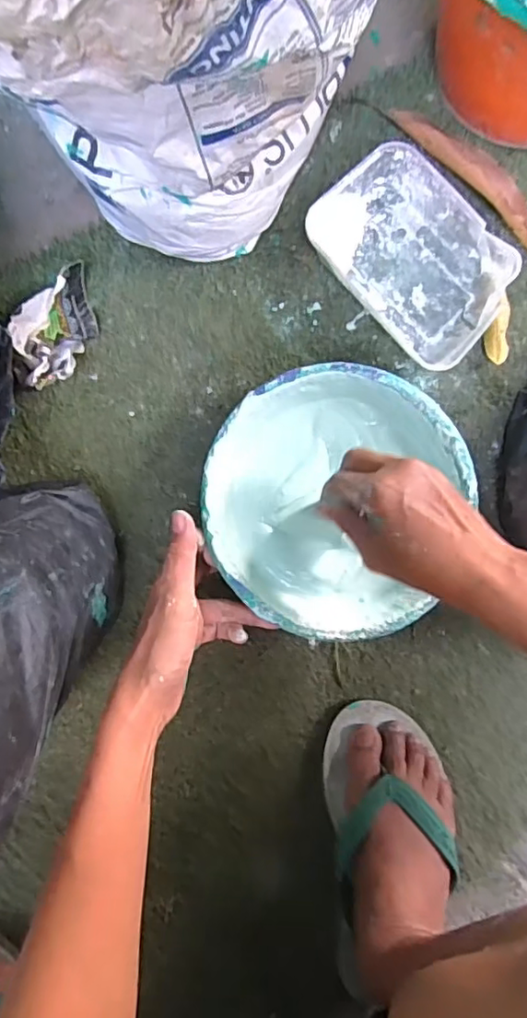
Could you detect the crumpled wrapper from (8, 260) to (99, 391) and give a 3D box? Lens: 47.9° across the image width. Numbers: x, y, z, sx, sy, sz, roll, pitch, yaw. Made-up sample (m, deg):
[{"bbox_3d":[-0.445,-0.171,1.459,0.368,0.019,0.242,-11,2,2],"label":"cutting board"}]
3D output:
[{"bbox_3d":[-0.165,-0.143,0.467,0.056,0.043,0.101,24,87,-4],"label":"crumpled wrapper"}]

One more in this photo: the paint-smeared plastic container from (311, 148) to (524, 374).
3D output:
[{"bbox_3d":[0.124,-0.209,0.495,0.169,0.037,0.115,45,86,-2],"label":"paint-smeared plastic container"}]

